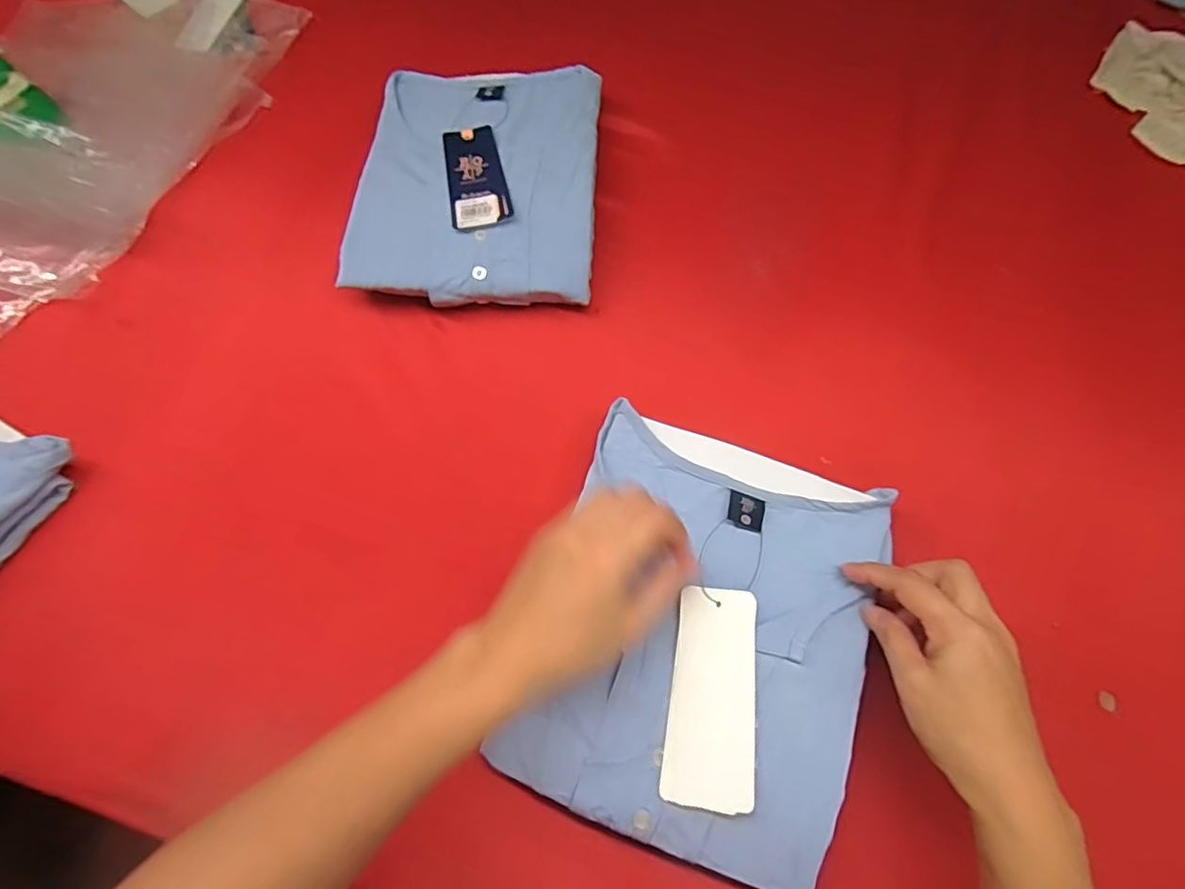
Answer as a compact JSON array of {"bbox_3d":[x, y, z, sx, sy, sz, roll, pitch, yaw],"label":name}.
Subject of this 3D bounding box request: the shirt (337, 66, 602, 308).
[{"bbox_3d":[-0.103,-0.241,0.537,0.210,0.045,0.259,2,68,3],"label":"shirt"}]

